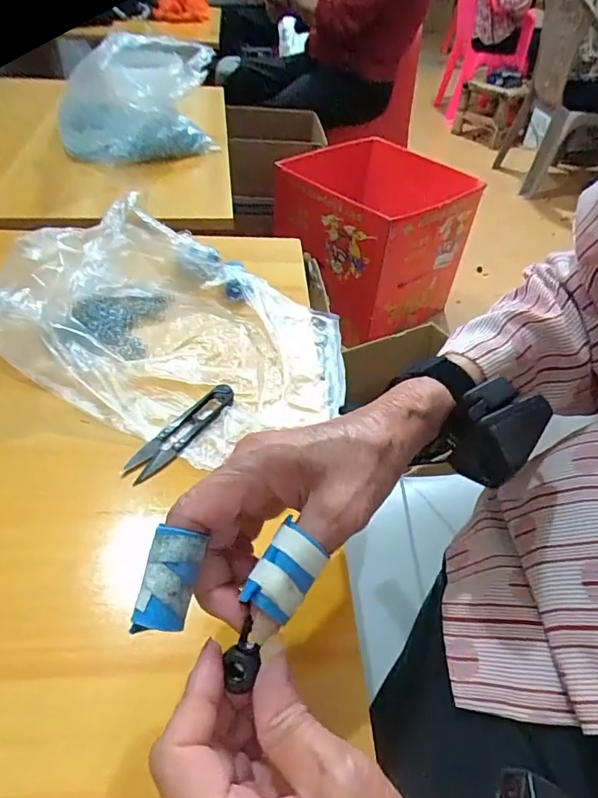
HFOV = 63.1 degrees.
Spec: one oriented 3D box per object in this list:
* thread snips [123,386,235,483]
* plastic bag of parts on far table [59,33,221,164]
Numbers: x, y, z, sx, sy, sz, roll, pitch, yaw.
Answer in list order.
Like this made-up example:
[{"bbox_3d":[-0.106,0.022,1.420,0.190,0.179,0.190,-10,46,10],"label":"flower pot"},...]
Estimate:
[{"bbox_3d":[-0.085,0.022,0.362,0.025,0.004,0.104,29,50,21],"label":"thread snips"},{"bbox_3d":[-0.244,-0.446,0.720,0.209,0.123,0.215,-13,48,-16],"label":"plastic bag of parts on far table"}]

